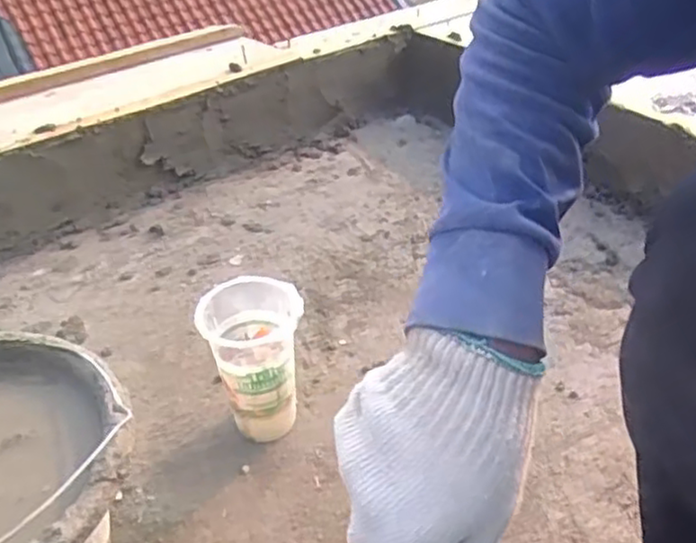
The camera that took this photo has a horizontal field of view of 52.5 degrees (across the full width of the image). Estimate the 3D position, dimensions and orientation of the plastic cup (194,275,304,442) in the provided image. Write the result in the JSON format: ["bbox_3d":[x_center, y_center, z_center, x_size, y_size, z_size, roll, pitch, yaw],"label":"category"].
[{"bbox_3d":[-0.089,0.092,0.680,0.089,0.156,0.080,-12,41,-16],"label":"plastic cup"}]

